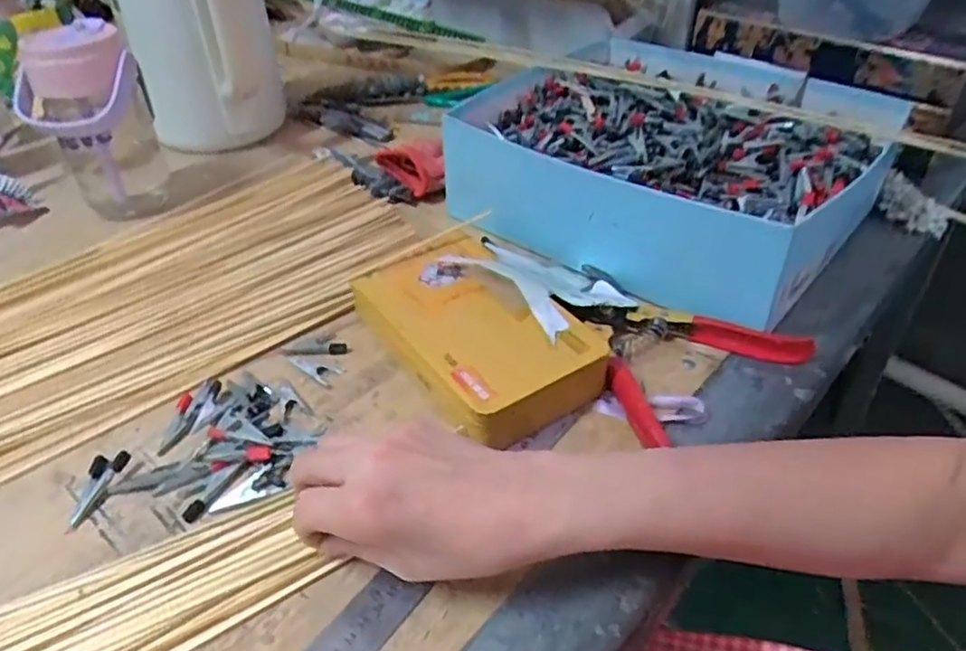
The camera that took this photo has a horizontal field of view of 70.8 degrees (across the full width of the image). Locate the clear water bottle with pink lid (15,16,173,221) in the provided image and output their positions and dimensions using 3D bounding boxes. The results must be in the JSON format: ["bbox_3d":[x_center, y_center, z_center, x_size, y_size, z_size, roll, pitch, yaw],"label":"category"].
[{"bbox_3d":[-0.346,-0.186,0.608,0.096,0.144,0.083,-6,40,-7],"label":"clear water bottle with pink lid"}]

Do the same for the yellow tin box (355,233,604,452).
[{"bbox_3d":[-0.010,0.002,0.476,0.118,0.043,0.186,-27,47,-28],"label":"yellow tin box"}]

